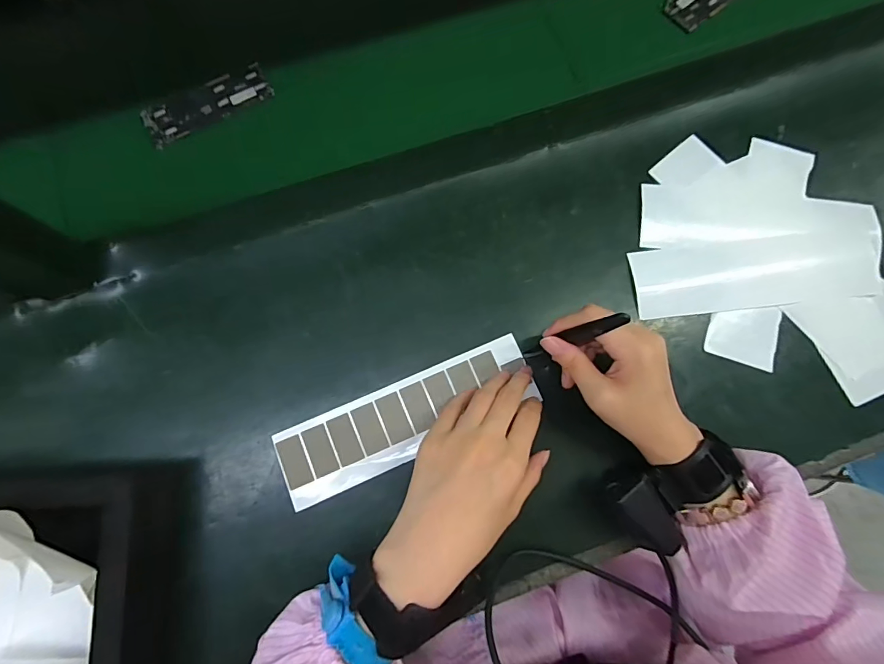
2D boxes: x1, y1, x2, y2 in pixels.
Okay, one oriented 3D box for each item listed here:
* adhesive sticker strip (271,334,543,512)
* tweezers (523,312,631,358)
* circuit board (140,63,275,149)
[{"bbox_3d":[-0.027,0.071,0.363,0.216,0.009,0.063,-23,78,-6],"label":"adhesive sticker strip"},{"bbox_3d":[0.095,0.006,0.328,0.010,0.114,0.010,-8,78,-25],"label":"tweezers"},{"bbox_3d":[-0.227,-0.223,0.426,0.121,0.008,0.041,-30,81,-7],"label":"circuit board"}]

